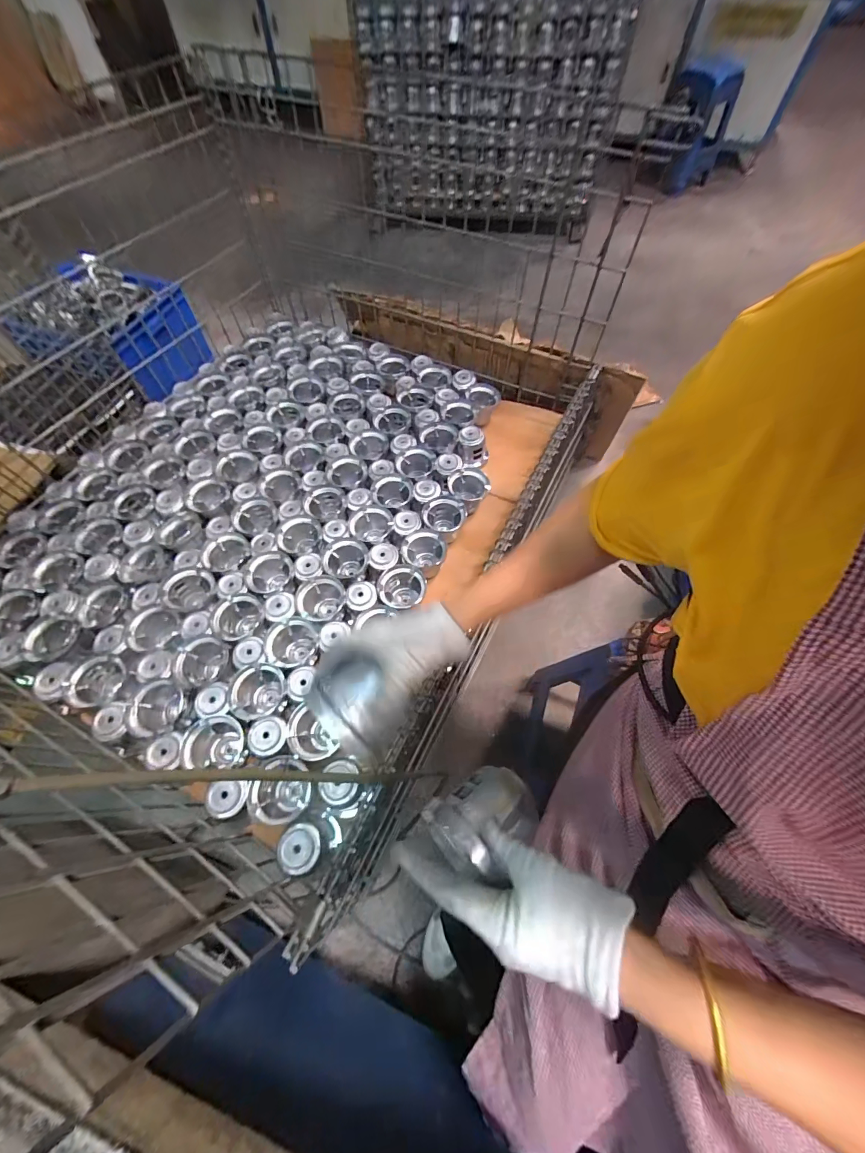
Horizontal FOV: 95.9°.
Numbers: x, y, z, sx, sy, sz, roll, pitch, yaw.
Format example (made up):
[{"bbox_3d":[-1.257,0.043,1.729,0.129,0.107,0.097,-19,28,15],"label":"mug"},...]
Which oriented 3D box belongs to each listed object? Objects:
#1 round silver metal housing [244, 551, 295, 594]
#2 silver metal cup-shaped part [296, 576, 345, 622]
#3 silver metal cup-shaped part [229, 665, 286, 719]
[{"bbox_3d":[-0.328,0.001,0.795,0.087,0.066,0.092,0,62,0],"label":"round silver metal housing"},{"bbox_3d":[-0.214,0.056,0.776,0.094,0.076,0.086,0,62,0],"label":"silver metal cup-shaped part"},{"bbox_3d":[-0.300,0.207,0.691,0.089,0.069,0.095,0,62,0],"label":"silver metal cup-shaped part"}]

